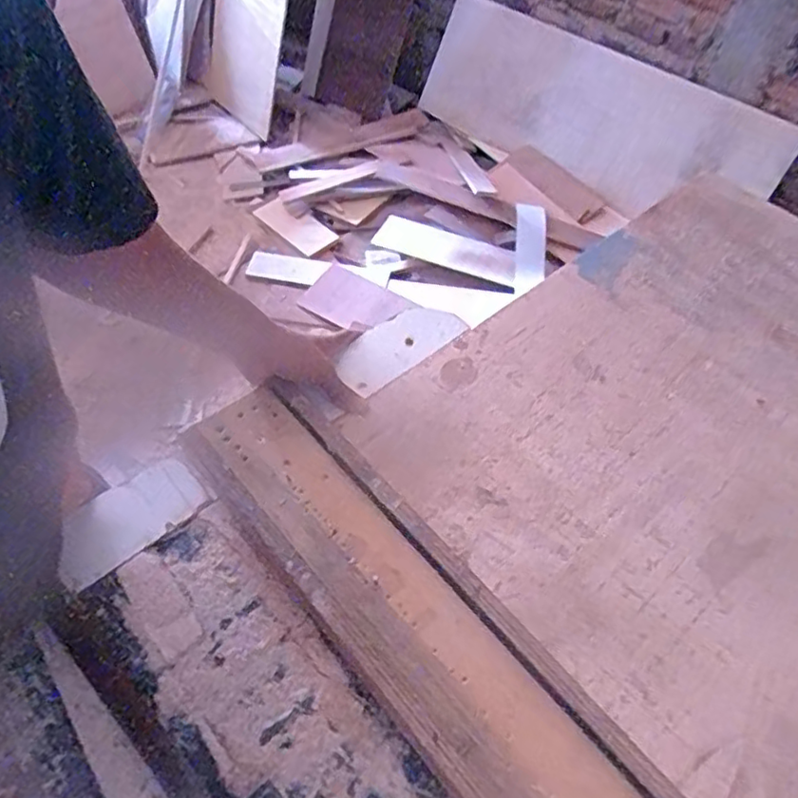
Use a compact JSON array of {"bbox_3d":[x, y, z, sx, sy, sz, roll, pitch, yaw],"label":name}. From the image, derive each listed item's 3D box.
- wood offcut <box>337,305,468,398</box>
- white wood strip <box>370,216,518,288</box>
[{"bbox_3d":[0.001,-0.064,0.739,0.163,0.014,0.076,-33,61,-25],"label":"wood offcut"},{"bbox_3d":[0.133,-0.438,1.846,0.427,0.018,0.106,22,87,16],"label":"white wood strip"}]

